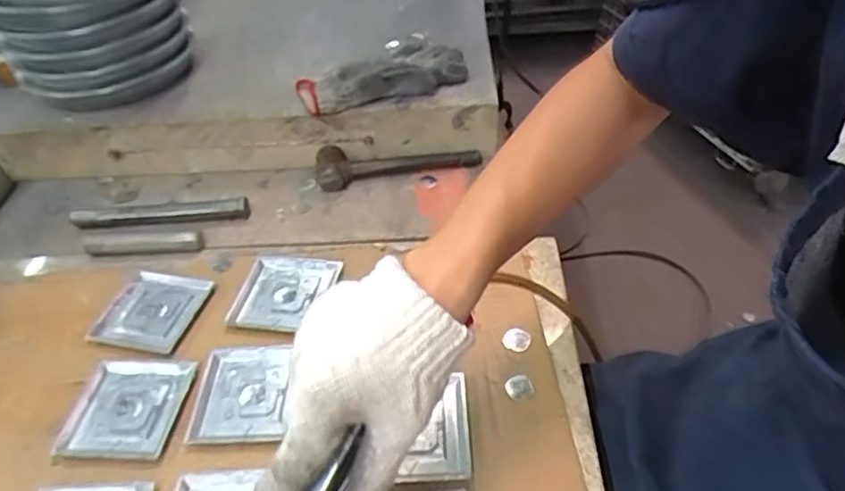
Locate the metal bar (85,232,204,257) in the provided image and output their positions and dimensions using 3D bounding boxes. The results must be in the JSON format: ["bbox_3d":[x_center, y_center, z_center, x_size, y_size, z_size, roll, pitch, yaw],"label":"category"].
[{"bbox_3d":[-0.300,0.000,0.654,0.130,0.009,0.025,-4,42,4],"label":"metal bar"}]

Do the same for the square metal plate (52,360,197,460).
[{"bbox_3d":[-0.246,0.134,0.508,0.095,0.005,0.090,0,43,8],"label":"square metal plate"}]

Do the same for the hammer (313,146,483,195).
[{"bbox_3d":[-0.031,-0.092,0.709,0.193,0.036,0.052,-1,43,7],"label":"hammer"}]

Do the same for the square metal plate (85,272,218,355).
[{"bbox_3d":[-0.260,0.061,0.589,0.101,0.006,0.091,6,44,14],"label":"square metal plate"}]

